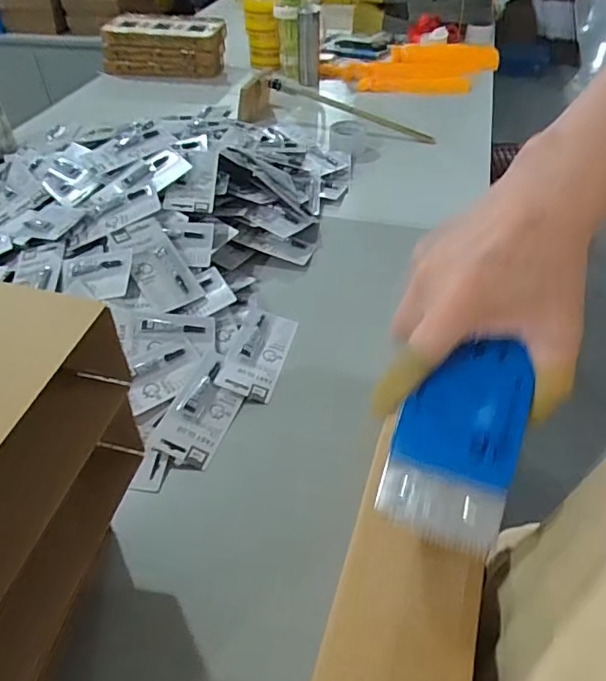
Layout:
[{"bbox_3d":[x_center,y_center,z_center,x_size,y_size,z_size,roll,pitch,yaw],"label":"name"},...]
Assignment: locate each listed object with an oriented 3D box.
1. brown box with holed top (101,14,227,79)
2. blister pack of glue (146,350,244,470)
[{"bbox_3d":[-0.417,-0.877,1.545,0.353,0.128,0.155,8,45,9],"label":"brown box with holed top"},{"bbox_3d":[-0.127,0.087,0.656,0.076,0.010,0.152,26,53,2],"label":"blister pack of glue"}]

